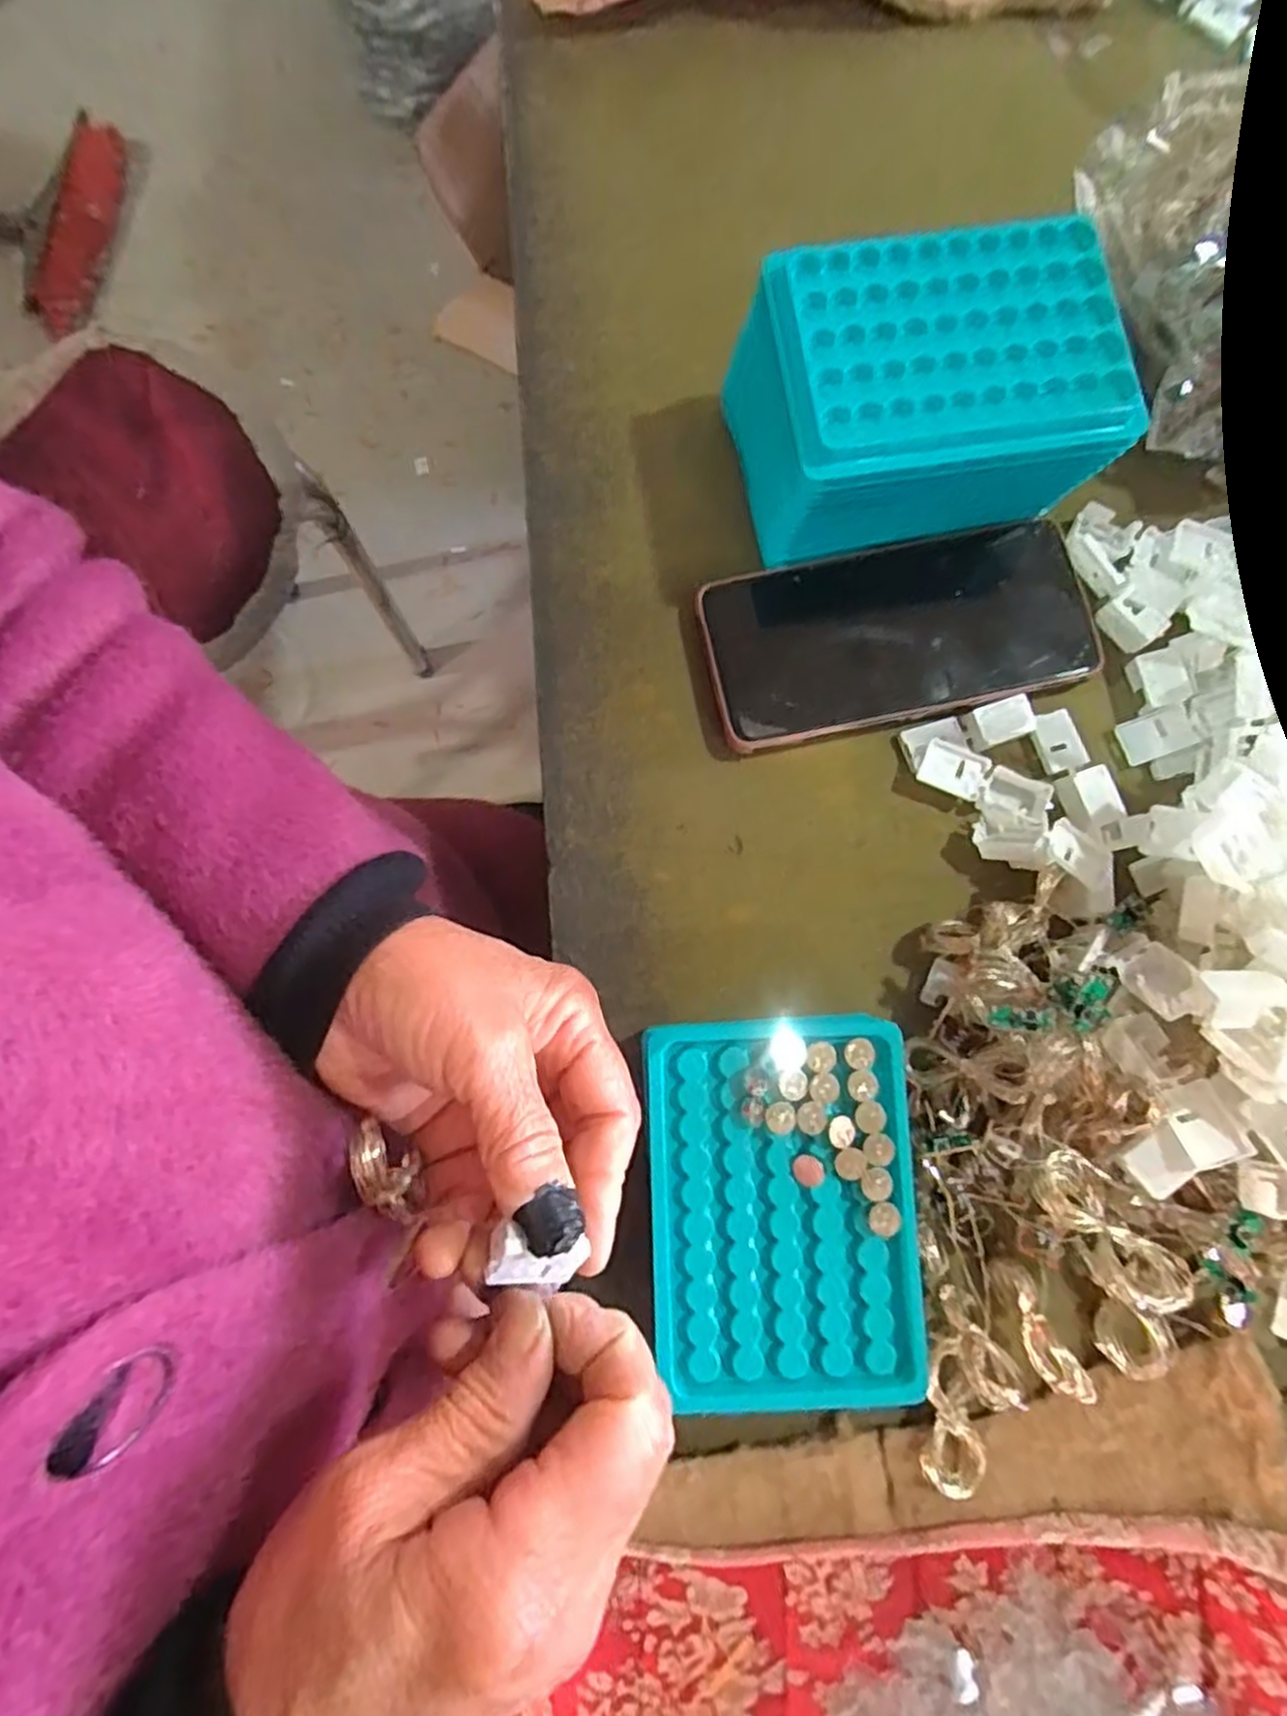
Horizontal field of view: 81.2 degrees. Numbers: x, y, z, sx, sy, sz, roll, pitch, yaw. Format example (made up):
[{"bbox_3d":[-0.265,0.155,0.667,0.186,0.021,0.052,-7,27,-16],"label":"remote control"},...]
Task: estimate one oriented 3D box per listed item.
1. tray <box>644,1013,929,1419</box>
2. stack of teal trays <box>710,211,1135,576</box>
[{"bbox_3d":[0.051,0.127,0.275,0.094,0.010,0.131,-3,82,2],"label":"tray"},{"bbox_3d":[0.106,-0.182,0.311,0.138,0.079,0.085,-8,80,-1],"label":"stack of teal trays"}]

